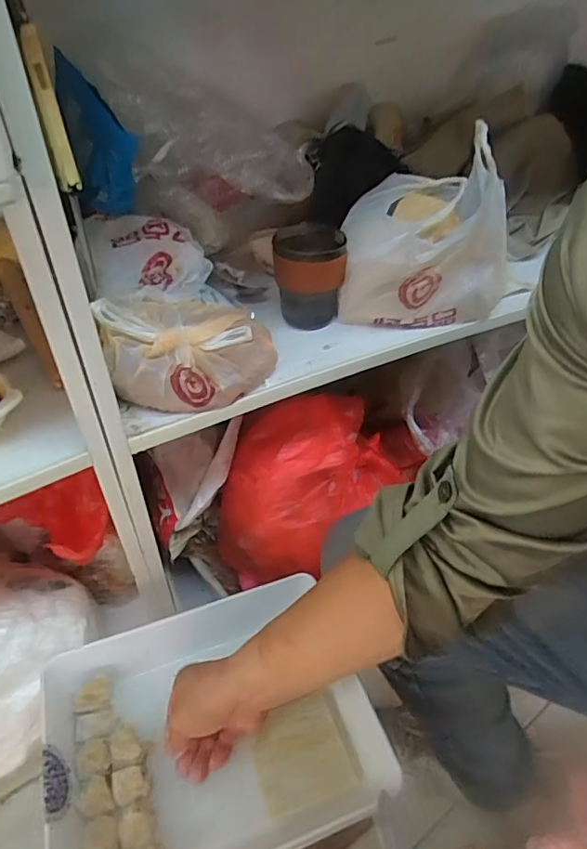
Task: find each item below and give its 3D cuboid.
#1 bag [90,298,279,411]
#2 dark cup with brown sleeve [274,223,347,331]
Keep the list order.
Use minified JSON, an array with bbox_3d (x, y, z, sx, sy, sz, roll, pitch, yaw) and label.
[{"bbox_3d":[-0.110,-0.090,0.582,0.181,0.083,0.138,-21,47,-22],"label":"bag"},{"bbox_3d":[0.019,-0.183,0.673,0.086,0.113,0.086,-3,43,-4],"label":"dark cup with brown sleeve"}]

